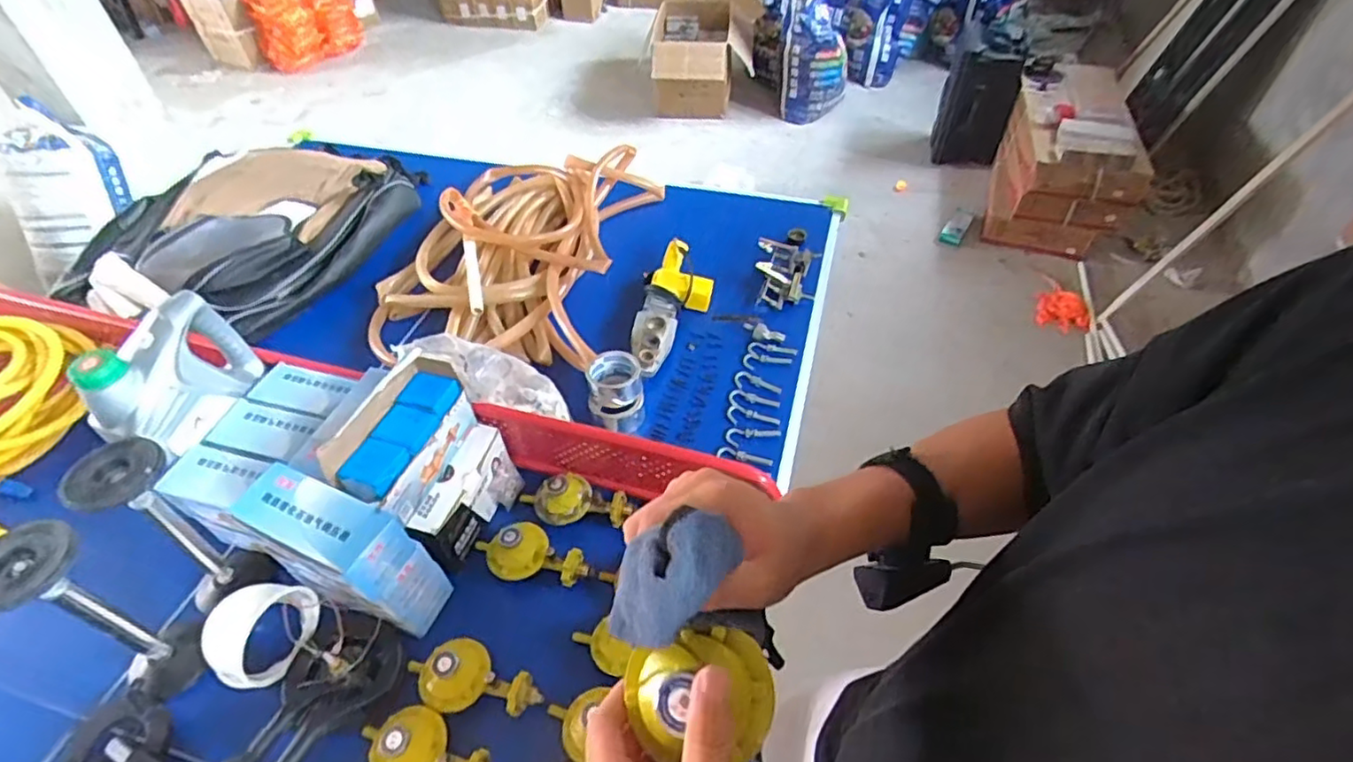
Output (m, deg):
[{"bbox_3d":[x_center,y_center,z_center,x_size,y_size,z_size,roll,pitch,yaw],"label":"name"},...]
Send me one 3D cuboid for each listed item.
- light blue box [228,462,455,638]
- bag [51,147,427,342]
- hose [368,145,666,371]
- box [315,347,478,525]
[{"bbox_3d":[-0.399,0.217,0.782,0.191,0.224,0.083,15,50,18],"label":"light blue box"},{"bbox_3d":[-0.931,-0.350,1.430,0.578,0.109,0.589,9,49,13],"label":"bag"},{"bbox_3d":[-0.314,-0.284,1.334,0.466,0.106,0.680,8,48,12],"label":"hose"},{"bbox_3d":[-0.359,0.072,0.830,0.101,0.123,0.213,9,49,13],"label":"box"}]

